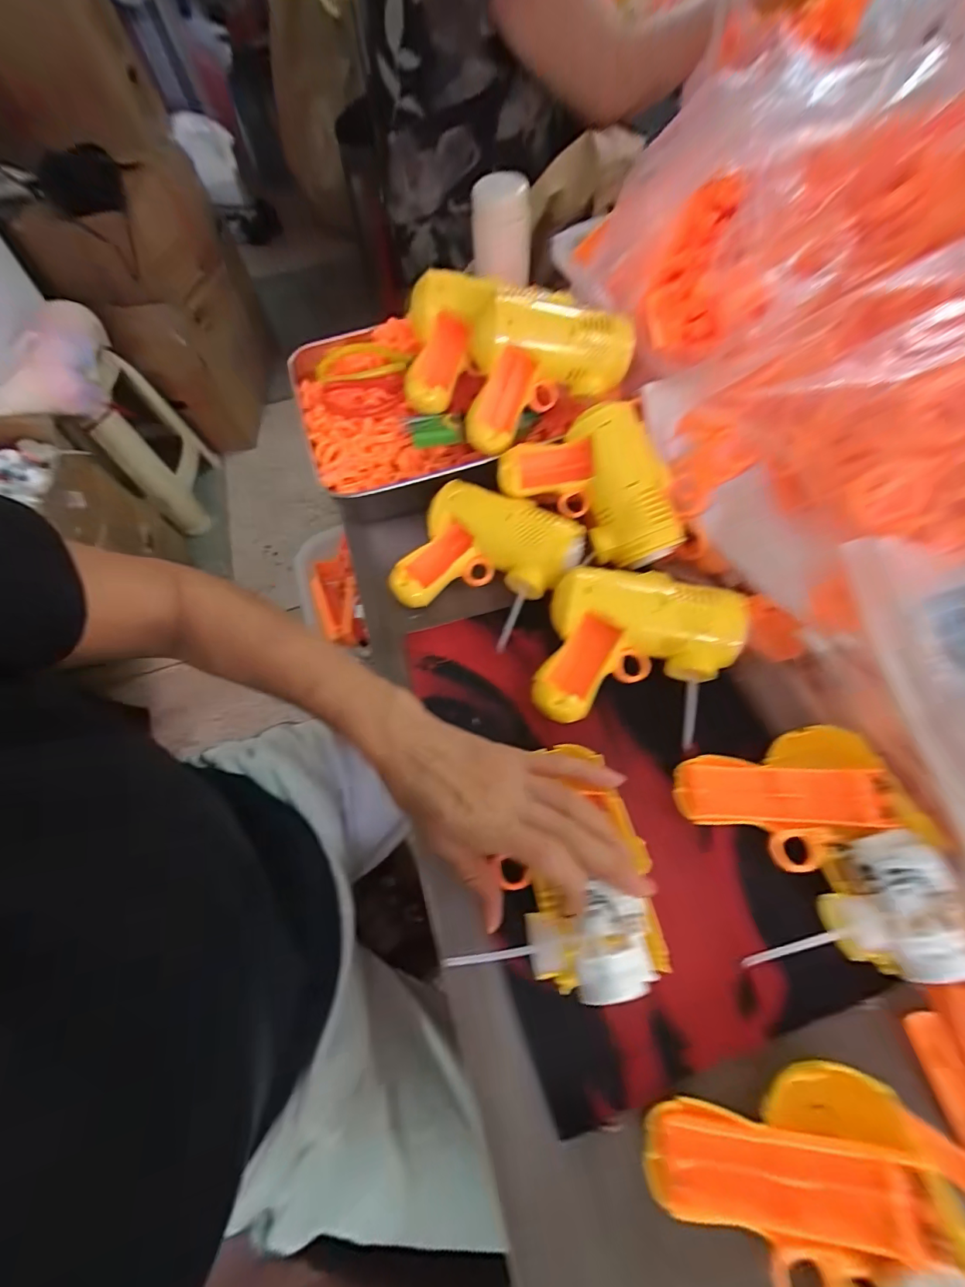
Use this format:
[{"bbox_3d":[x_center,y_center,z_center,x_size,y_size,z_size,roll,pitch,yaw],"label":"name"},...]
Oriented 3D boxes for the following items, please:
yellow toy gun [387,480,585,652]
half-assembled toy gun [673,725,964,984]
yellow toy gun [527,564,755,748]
[{"bbox_3d":[0.002,-0.070,0.383,0.129,0.046,0.118,29,68,17],"label":"yellow toy gun"},{"bbox_3d":[0.199,0.124,0.280,0.119,0.040,0.131,-12,63,-3],"label":"half-assembled toy gun"},{"bbox_3d":[0.111,0.007,0.335,0.131,0.047,0.112,15,65,11],"label":"yellow toy gun"}]

